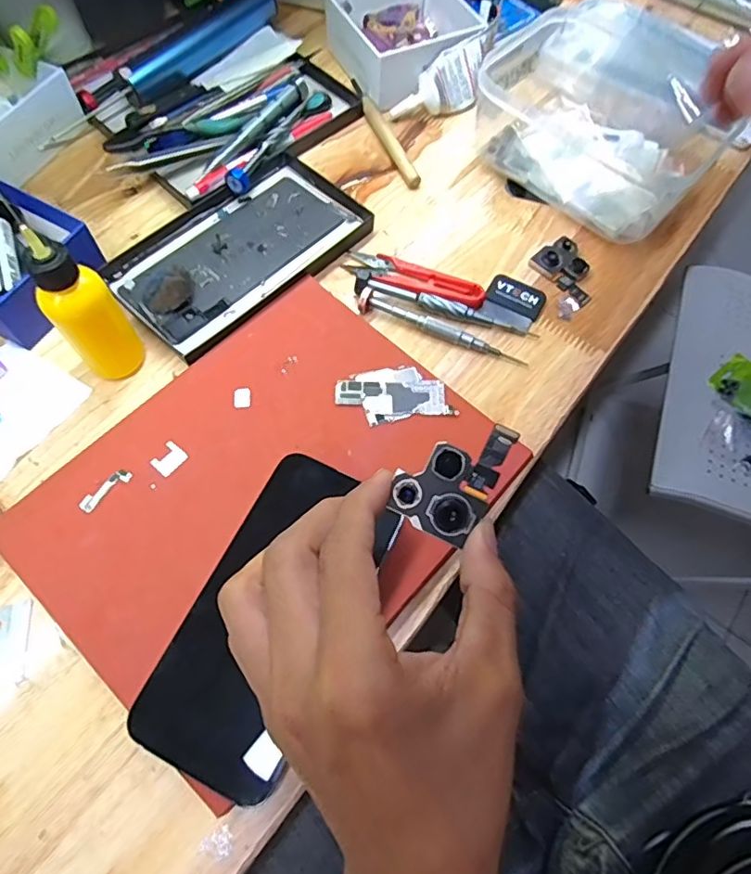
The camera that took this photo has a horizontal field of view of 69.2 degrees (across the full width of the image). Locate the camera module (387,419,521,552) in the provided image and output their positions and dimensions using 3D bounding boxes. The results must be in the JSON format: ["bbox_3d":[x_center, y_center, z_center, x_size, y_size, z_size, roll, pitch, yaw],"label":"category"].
[{"bbox_3d":[0.031,0.015,0.221,0.036,0.008,0.051,25,87,0],"label":"camera module"}]

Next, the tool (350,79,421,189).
[{"bbox_3d":[0.008,-0.253,0.451,0.015,0.012,0.127,-21,68,-12],"label":"tool"}]

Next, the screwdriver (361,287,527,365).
[{"bbox_3d":[0.044,-0.070,0.365,0.116,0.013,0.015,24,67,8],"label":"screwdriver"}]

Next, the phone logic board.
[{"bbox_3d":[0.011,-0.027,0.342,0.069,0.004,0.037,-8,66,-6],"label":"phone logic board"}]

